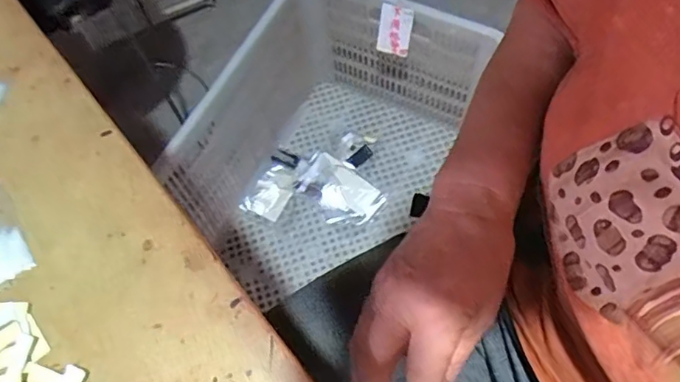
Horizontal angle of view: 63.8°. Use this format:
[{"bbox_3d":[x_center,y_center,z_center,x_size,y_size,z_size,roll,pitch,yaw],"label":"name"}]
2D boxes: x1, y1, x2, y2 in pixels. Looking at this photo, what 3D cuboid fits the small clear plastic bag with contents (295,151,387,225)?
[{"bbox_3d":[-0.003,-0.001,1.160,0.186,0.017,0.118,41,84,14],"label":"small clear plastic bag with contents"}]

